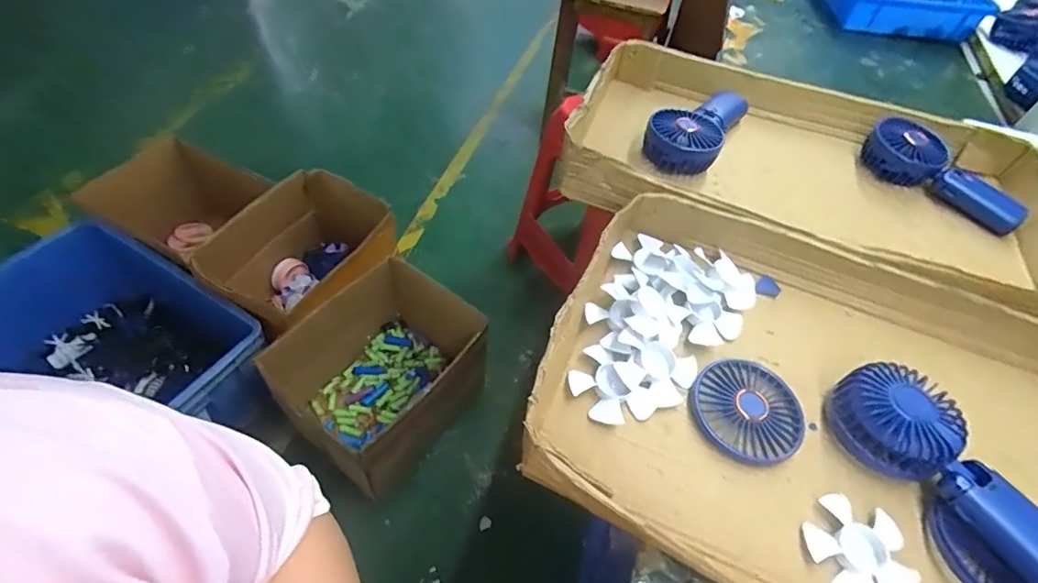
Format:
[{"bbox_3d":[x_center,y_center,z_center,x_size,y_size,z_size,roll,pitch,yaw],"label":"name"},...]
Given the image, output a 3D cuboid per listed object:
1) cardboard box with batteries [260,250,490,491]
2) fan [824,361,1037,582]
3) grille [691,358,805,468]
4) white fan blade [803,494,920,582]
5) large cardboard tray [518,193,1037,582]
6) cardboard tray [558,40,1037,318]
[{"bbox_3d":[-0.289,0.182,1.073,0.308,0.249,0.345,34,56,19],"label":"cardboard box with batteries"},{"bbox_3d":[0.312,0.135,0.378,0.074,0.041,0.178,-19,55,-18],"label":"fan"},{"bbox_3d":[0.184,0.095,0.418,0.084,0.013,0.084,2,51,-2],"label":"grille"},{"bbox_3d":[0.238,0.178,0.360,0.069,0.009,0.070,-22,56,-20],"label":"white fan blade"},{"bbox_3d":[0.282,0.109,0.390,0.513,0.054,0.316,20,53,12],"label":"large cardboard tray"},{"bbox_3d":[0.330,-0.138,0.600,0.523,0.080,0.310,18,52,10],"label":"cardboard tray"}]

